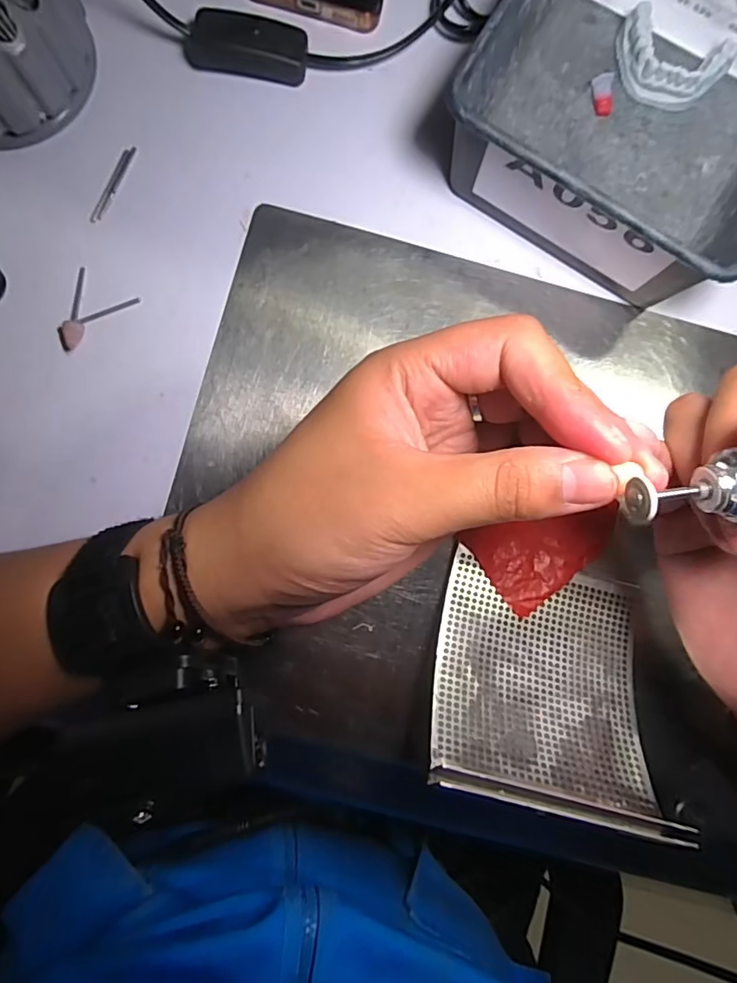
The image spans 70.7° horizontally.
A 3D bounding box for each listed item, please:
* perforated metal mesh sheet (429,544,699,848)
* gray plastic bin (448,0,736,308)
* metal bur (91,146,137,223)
[{"bbox_3d":[0.081,0.088,0.243,0.097,0.015,0.109,14,52,-1],"label":"perforated metal mesh sheet"},{"bbox_3d":[0.136,-0.195,0.264,0.154,0.063,0.164,29,85,-1],"label":"gray plastic bin"},{"bbox_3d":[-0.138,-0.166,0.279,0.006,0.004,0.046,23,85,-1],"label":"metal bur"}]

